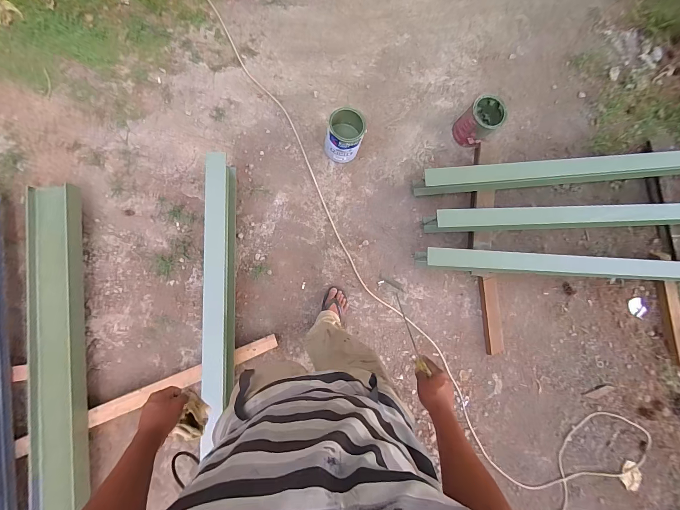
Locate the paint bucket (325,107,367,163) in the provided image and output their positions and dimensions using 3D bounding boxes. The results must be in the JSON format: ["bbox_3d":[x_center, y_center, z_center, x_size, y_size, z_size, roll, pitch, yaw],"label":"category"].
[{"bbox_3d":[0.021,-0.544,1.394,0.167,0.178,0.172,1,83,-5],"label":"paint bucket"}]

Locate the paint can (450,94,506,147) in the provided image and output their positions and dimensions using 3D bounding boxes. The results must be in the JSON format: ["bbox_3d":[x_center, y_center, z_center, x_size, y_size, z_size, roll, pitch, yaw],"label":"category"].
[{"bbox_3d":[0.670,-0.641,1.457,0.170,0.215,0.157,0,82,-3],"label":"paint can"}]

